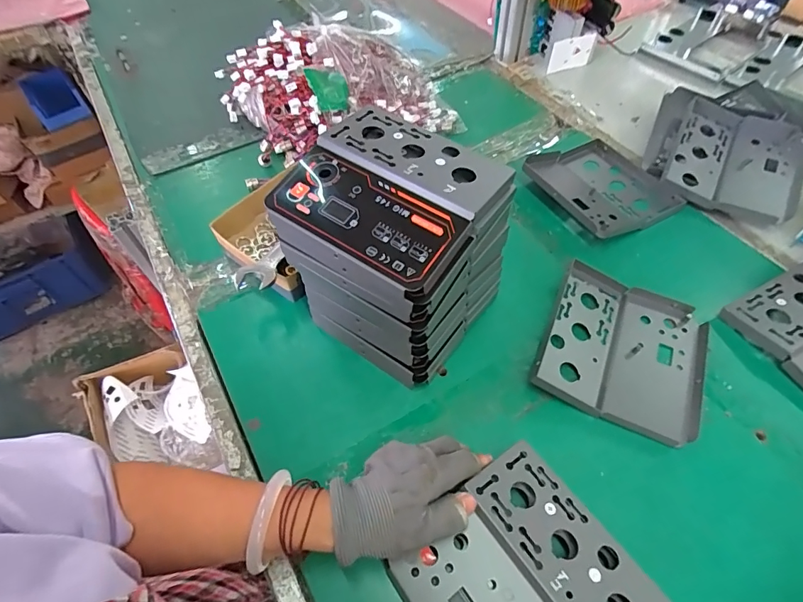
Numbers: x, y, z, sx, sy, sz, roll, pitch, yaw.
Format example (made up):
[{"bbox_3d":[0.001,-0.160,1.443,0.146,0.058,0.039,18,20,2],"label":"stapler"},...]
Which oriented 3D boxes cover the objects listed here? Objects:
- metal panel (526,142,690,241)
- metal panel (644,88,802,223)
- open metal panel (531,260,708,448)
[{"bbox_3d":[0.261,-0.155,0.579,0.167,0.033,0.158,-24,57,-14],"label":"metal panel"},{"bbox_3d":[0.428,-0.187,0.588,0.182,0.049,0.174,22,68,17],"label":"metal panel"},{"bbox_3d":[0.224,0.045,0.443,0.152,0.029,0.160,20,58,16],"label":"open metal panel"}]

